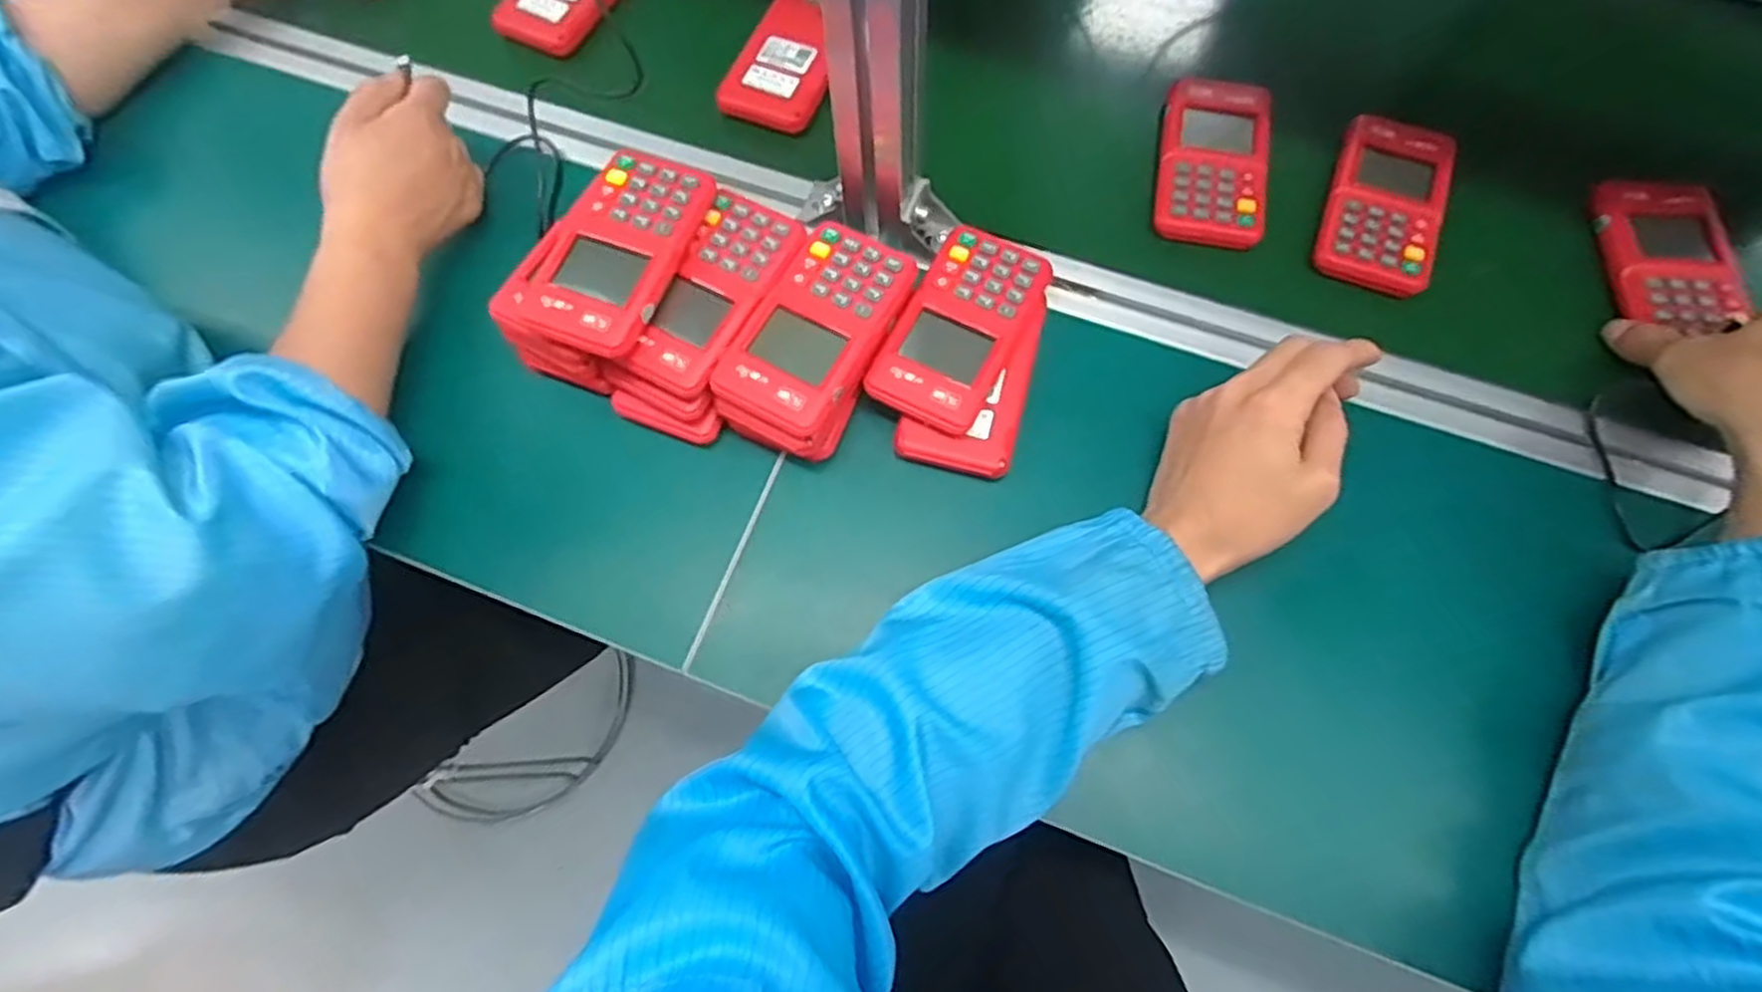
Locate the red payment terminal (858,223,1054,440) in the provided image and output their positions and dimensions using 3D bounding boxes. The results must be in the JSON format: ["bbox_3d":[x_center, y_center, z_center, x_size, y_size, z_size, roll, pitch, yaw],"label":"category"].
[{"bbox_3d":[0.050,-0.103,0.464,0.070,0.018,0.129,24,75,10],"label":"red payment terminal"}]

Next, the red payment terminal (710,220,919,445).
[{"bbox_3d":[-0.038,-0.099,0.447,0.073,0.016,0.134,26,75,10],"label":"red payment terminal"}]

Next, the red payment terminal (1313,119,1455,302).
[{"bbox_3d":[0.339,-0.198,0.514,0.067,0.021,0.126,18,74,8],"label":"red payment terminal"}]

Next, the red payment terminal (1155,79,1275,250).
[{"bbox_3d":[0.226,-0.224,0.519,0.068,0.025,0.129,9,73,6],"label":"red payment terminal"}]

